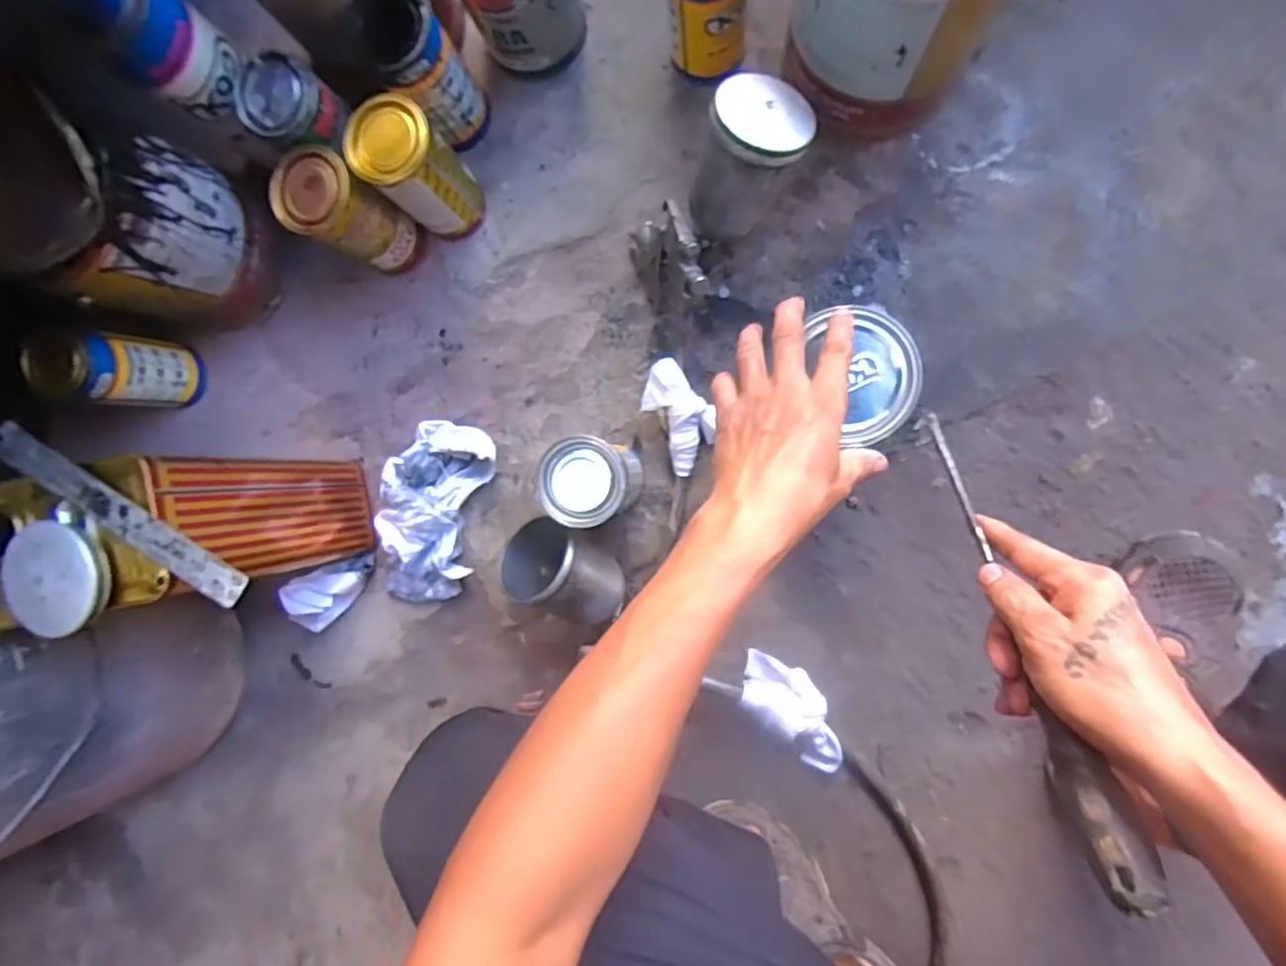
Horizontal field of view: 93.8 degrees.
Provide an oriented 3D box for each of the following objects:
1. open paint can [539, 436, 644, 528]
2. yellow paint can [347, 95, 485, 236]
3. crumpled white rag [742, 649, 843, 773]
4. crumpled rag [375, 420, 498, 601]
[{"bbox_3d":[-0.045,-0.004,0.562,0.078,0.132,0.076,9,93,8],"label":"open paint can"},{"bbox_3d":[-0.208,-0.292,0.573,0.076,0.131,0.075,0,92,7],"label":"yellow paint can"},{"bbox_3d":[0.151,0.224,0.588,0.062,0.049,0.142,-40,86,7],"label":"crumpled white rag"},{"bbox_3d":[-0.224,0.031,0.626,0.110,0.041,0.193,15,93,7],"label":"crumpled rag"}]

